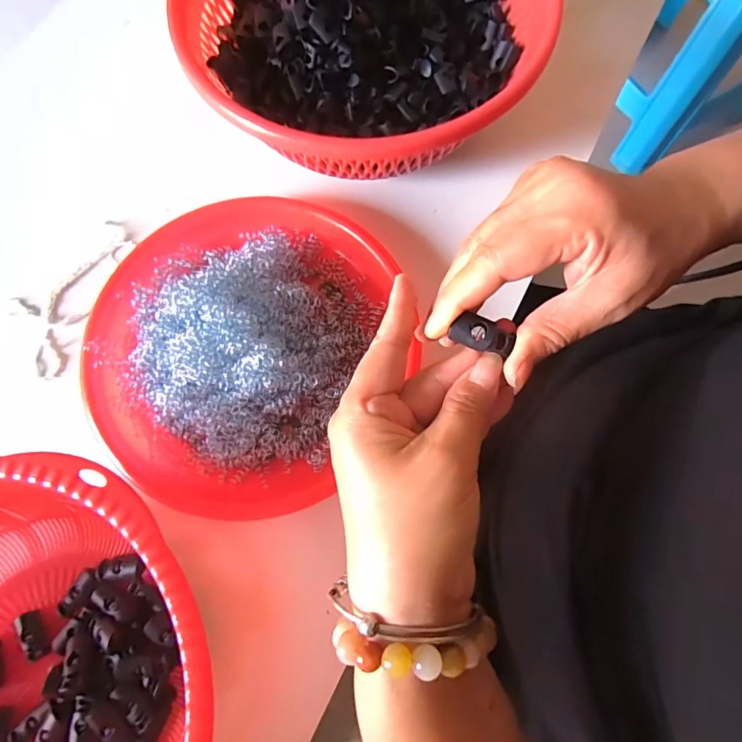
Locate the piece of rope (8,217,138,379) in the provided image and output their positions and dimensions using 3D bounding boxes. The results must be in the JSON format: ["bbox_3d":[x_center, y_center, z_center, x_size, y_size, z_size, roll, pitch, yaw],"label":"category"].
[{"bbox_3d":[-0.240,-0.064,0.337,0.062,0.004,0.133,19,75,6],"label":"piece of rope"}]

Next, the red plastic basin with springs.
[{"bbox_3d":[-0.087,-0.025,0.297,0.217,0.044,0.229,0,74,0],"label":"red plastic basin with springs"}]

